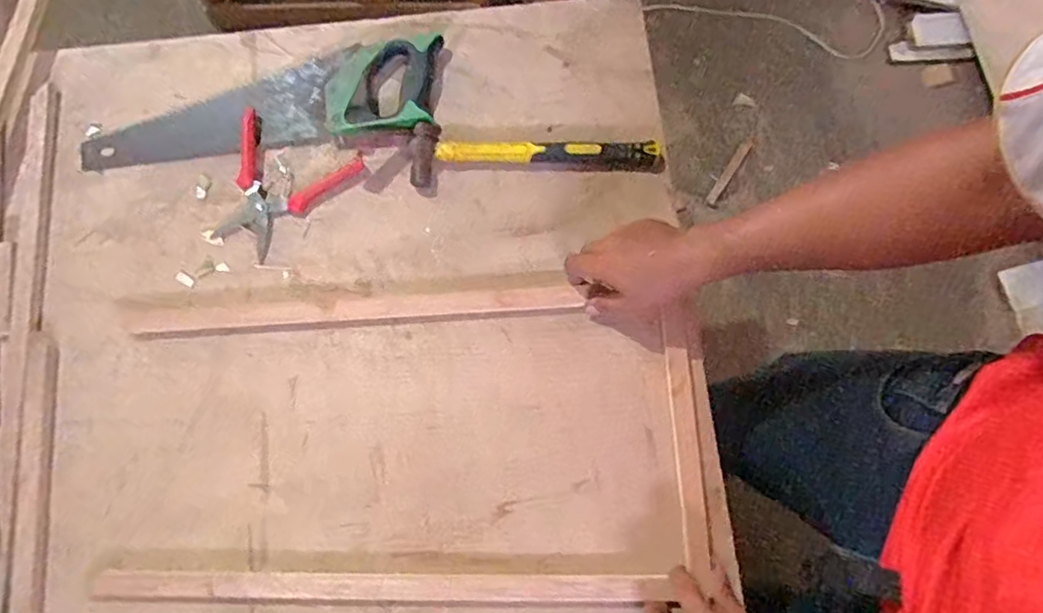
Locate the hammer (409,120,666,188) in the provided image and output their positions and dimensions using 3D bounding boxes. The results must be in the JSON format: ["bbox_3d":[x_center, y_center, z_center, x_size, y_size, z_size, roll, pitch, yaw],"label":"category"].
[{"bbox_3d":[0.018,-0.169,0.693,0.291,0.024,0.070,4,77,3],"label":"hammer"}]

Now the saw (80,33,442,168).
[{"bbox_3d":[-0.313,-0.245,0.713,0.423,0.028,0.120,-6,76,0],"label":"saw"}]

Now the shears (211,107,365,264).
[{"bbox_3d":[-0.286,-0.136,0.692,0.142,0.023,0.154,22,78,7],"label":"shears"}]

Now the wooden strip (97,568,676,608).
[{"bbox_3d":[-0.144,0.282,0.594,0.557,0.011,0.030,1,77,1],"label":"wooden strip"}]

